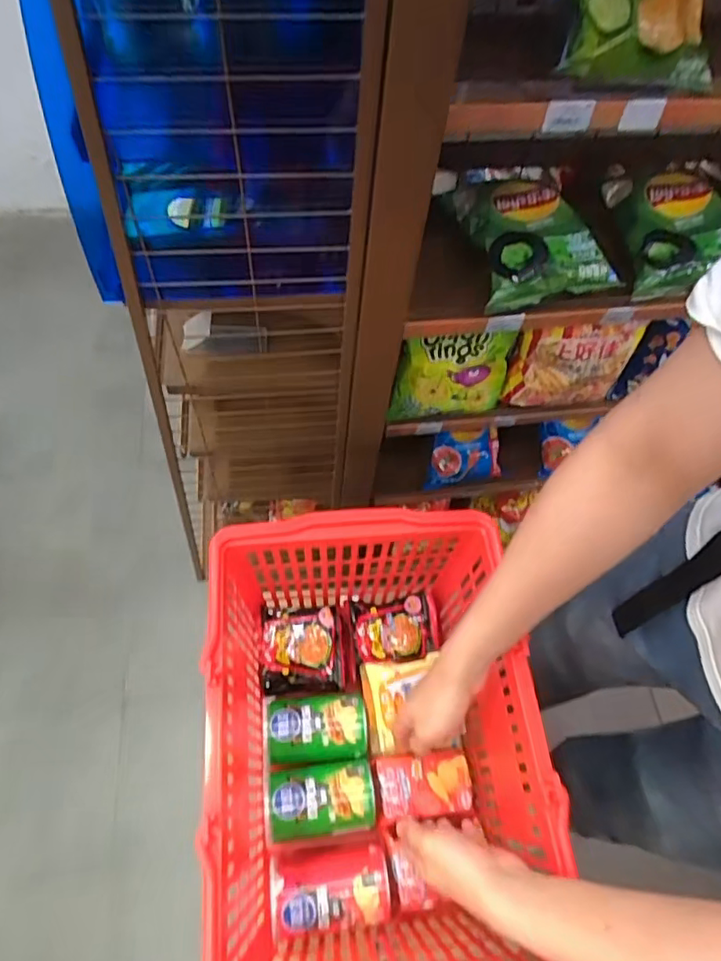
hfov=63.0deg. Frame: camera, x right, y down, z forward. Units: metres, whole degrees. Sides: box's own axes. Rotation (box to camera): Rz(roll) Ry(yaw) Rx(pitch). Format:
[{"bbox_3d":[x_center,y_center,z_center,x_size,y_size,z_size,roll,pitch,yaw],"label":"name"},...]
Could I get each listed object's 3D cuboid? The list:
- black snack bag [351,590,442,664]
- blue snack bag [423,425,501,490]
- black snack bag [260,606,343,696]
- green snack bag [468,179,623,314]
[{"bbox_3d":[0.043,0.178,0.709,0.101,0.025,0.072,-6,76,-8],"label":"black snack bag"},{"bbox_3d":[0.195,-0.043,1.110,0.140,0.112,0.026,-10,27,-8],"label":"blue snack bag"},{"bbox_3d":[-0.067,0.196,0.685,0.096,0.045,0.094,-1,61,-5],"label":"black snack bag"},{"bbox_3d":[0.208,-0.299,0.710,0.156,0.049,0.202,-7,62,-9],"label":"green snack bag"}]

